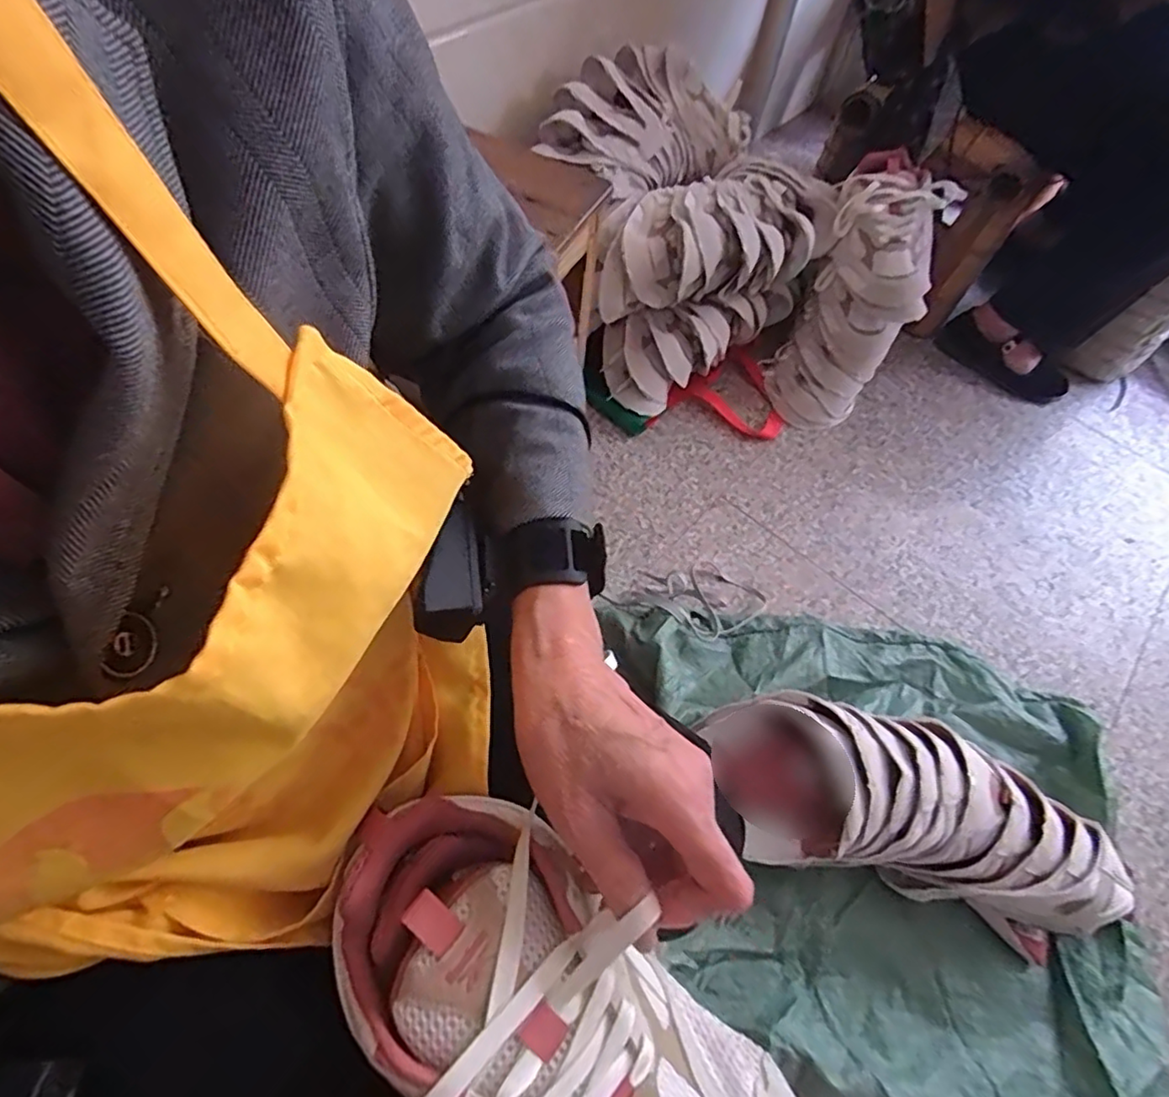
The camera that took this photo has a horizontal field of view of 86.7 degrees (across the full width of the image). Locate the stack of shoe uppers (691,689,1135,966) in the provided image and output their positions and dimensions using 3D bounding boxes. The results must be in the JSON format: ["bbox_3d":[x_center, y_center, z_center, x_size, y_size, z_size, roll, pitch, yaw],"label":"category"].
[{"bbox_3d":[0.337,0.282,0.672,0.403,0.142,0.179,18,60,4],"label":"stack of shoe uppers"}]

